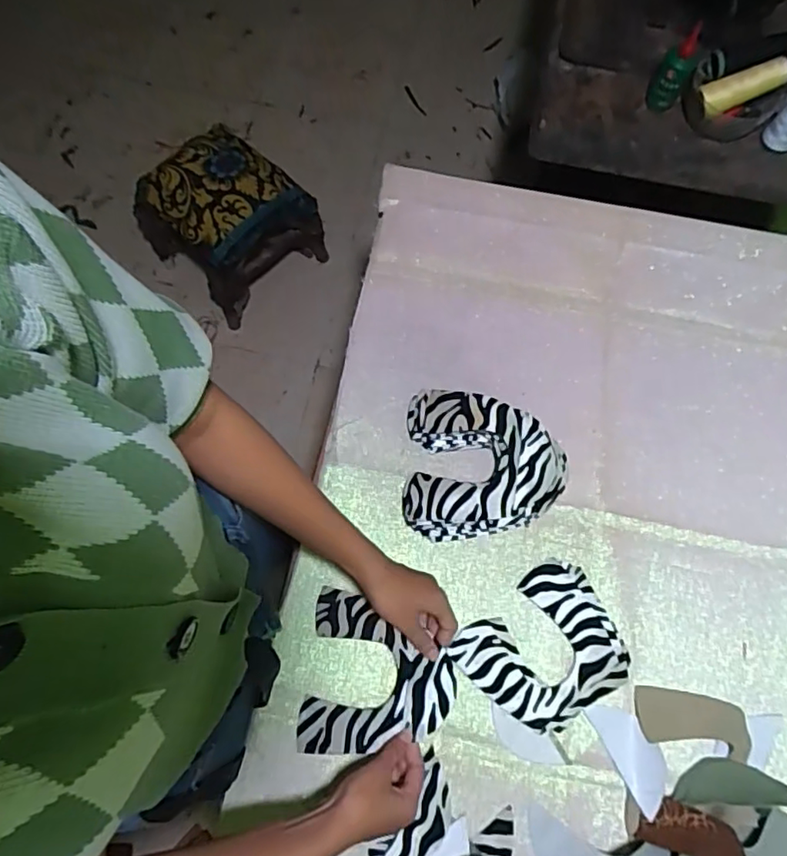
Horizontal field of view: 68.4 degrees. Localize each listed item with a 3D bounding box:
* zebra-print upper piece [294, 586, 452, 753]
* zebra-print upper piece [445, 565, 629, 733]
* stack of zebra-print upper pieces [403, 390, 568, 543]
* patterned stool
[{"bbox_3d":[-0.016,0.256,0.596,0.149,0.041,0.155,7,72,3],"label":"zebra-print upper piece"},{"bbox_3d":[0.157,0.236,0.610,0.162,0.011,0.136,-31,74,-9],"label":"zebra-print upper piece"},{"bbox_3d":[0.104,0.043,0.656,0.175,0.052,0.161,3,71,2],"label":"stack of zebra-print upper pieces"},{"bbox_3d":[-0.383,-0.494,1.430,0.281,0.368,0.318,40,76,11],"label":"patterned stool"}]

